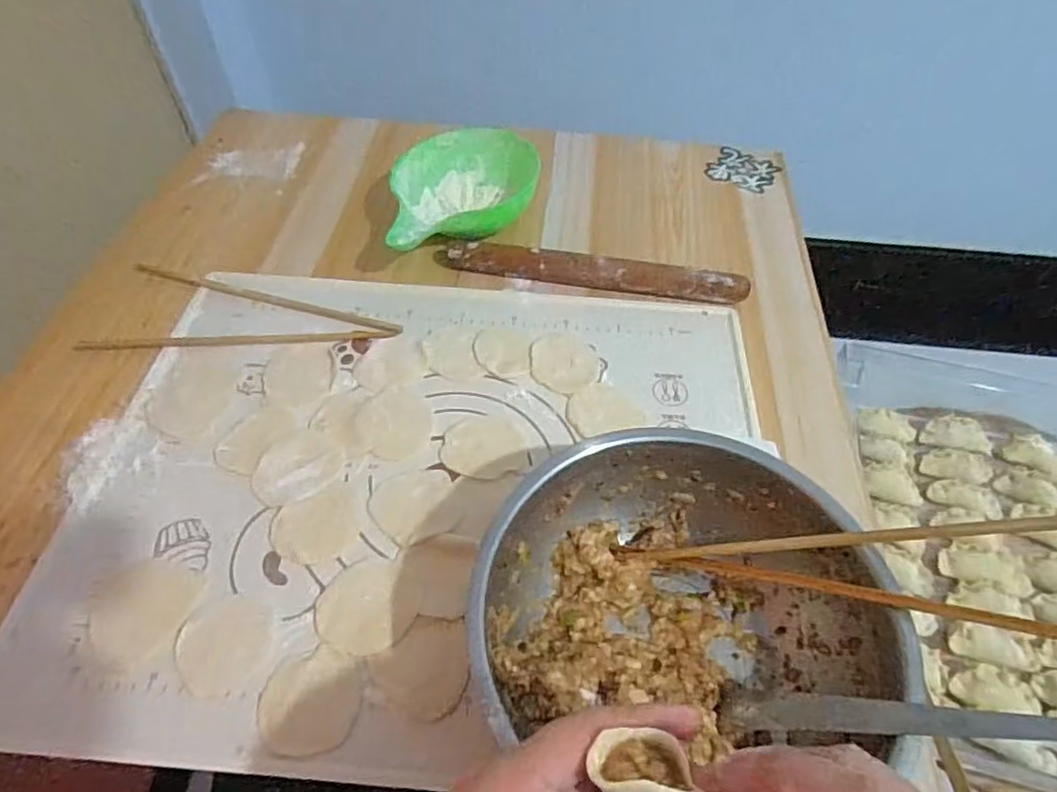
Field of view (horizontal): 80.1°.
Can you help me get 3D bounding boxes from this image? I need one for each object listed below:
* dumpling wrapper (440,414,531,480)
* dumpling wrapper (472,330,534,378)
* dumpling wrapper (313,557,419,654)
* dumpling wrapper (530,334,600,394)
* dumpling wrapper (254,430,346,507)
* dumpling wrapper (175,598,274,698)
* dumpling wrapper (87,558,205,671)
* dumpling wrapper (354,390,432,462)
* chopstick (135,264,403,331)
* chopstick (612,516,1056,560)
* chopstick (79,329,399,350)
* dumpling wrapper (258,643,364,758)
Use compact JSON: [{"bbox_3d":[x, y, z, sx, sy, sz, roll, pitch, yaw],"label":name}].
[{"bbox_3d":[-0.033,0.037,0.483,0.065,0.004,0.057,-2,52,-4],"label":"dumpling wrapper"},{"bbox_3d":[-0.022,-0.039,0.542,0.048,0.004,0.052,1,52,-1],"label":"dumpling wrapper"},{"bbox_3d":[-0.104,0.135,0.409,0.065,0.004,0.061,1,52,-1],"label":"dumpling wrapper"},{"bbox_3d":[0.031,-0.029,0.538,0.057,0.004,0.065,1,53,-3],"label":"dumpling wrapper"},{"bbox_3d":[-0.173,0.051,0.470,0.065,0.004,0.057,-23,56,-19],"label":"dumpling wrapper"},{"bbox_3d":[-0.190,0.154,0.390,0.056,0.004,0.057,-2,52,-3],"label":"dumpling wrapper"},{"bbox_3d":[-0.253,0.135,0.403,0.063,0.004,0.067,17,53,11],"label":"dumpling wrapper"},{"bbox_3d":[-0.108,0.021,0.499,0.059,0.004,0.066,-3,52,-4],"label":"dumpling wrapper"},{"bbox_3d":[-0.236,-0.090,0.572,0.251,0.010,0.012,12,53,8],"label":"chopstick"},{"bbox_3d":[0.169,0.085,0.369,0.246,0.014,0.011,-13,46,28],"label":"chopstick"},{"bbox_3d":[-0.250,-0.049,0.548,0.265,0.005,0.013,-3,52,-4],"label":"chopstick"},{"bbox_3d":[-0.129,0.181,0.375,0.058,0.004,0.057,-3,58,-3],"label":"dumpling wrapper"}]

